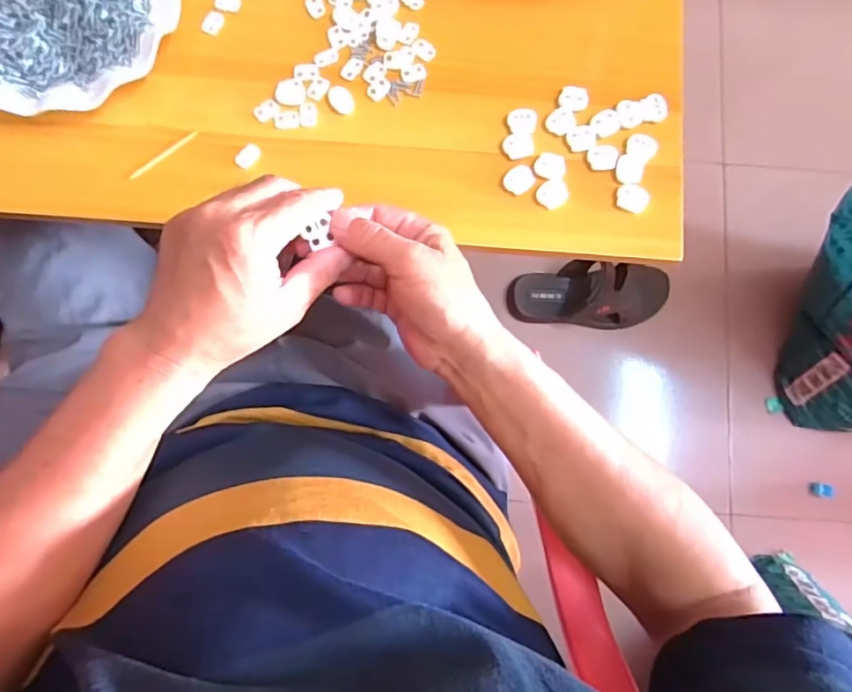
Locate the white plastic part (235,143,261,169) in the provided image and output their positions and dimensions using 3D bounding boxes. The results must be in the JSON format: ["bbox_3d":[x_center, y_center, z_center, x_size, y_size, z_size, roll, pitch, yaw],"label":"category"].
[{"bbox_3d":[-0.136,-0.146,0.419,0.015,0.004,0.021,43,82,5],"label":"white plastic part"}]

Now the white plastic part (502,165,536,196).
[{"bbox_3d":[0.071,-0.126,0.416,0.023,0.005,0.020,-36,83,-7],"label":"white plastic part"}]

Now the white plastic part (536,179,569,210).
[{"bbox_3d":[0.097,-0.115,0.413,0.024,0.004,0.021,-37,84,-7],"label":"white plastic part"}]

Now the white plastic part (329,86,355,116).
[{"bbox_3d":[-0.066,-0.192,0.428,0.017,0.004,0.025,-31,83,-6],"label":"white plastic part"}]

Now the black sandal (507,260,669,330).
[{"bbox_3d":[0.266,-0.085,0.881,0.252,0.066,0.104,4,81,-1],"label":"black sandal"}]

